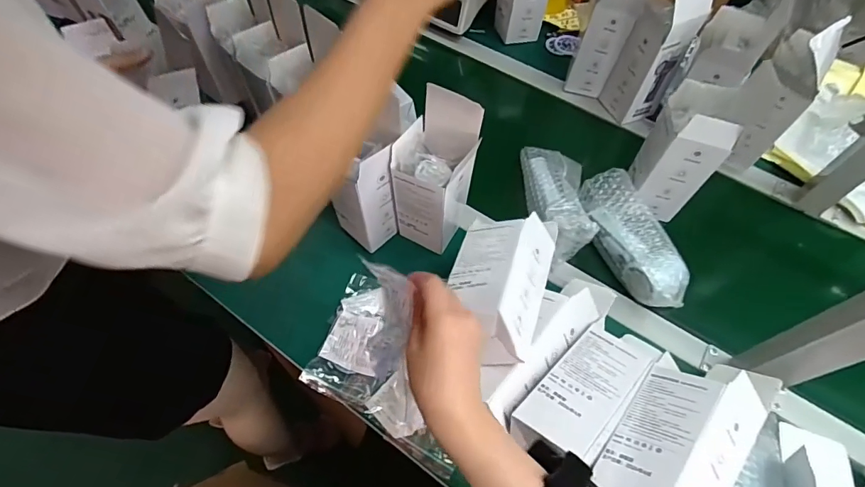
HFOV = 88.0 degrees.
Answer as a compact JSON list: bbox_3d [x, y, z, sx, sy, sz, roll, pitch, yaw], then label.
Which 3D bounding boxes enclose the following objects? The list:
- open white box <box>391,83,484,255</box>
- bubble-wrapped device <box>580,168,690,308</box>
[{"bbox_3d":[0.006,-0.077,0.581,0.083,0.205,0.100,34,67,18],"label":"open white box"},{"bbox_3d":[0.284,-0.007,0.634,0.070,0.057,0.204,-17,62,-9],"label":"bubble-wrapped device"}]

